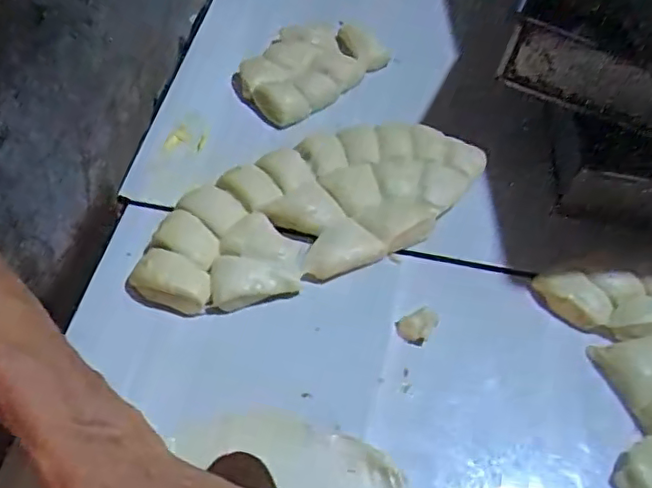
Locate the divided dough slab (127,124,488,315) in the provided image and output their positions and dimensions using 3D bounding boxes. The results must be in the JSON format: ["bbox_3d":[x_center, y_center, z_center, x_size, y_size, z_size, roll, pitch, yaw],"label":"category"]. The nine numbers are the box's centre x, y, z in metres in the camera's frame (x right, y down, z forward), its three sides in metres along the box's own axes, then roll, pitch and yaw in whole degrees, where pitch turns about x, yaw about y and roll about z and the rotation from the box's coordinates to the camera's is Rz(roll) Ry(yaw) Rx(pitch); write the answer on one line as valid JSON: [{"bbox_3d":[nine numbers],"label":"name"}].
[{"bbox_3d":[-0.008,-0.029,0.432,0.262,0.032,0.108,-23,57,-22],"label":"divided dough slab"}]

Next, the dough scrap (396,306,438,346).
[{"bbox_3d":[0.063,0.056,0.394,0.027,0.008,0.020,-26,58,-24],"label":"dough scrap"}]

